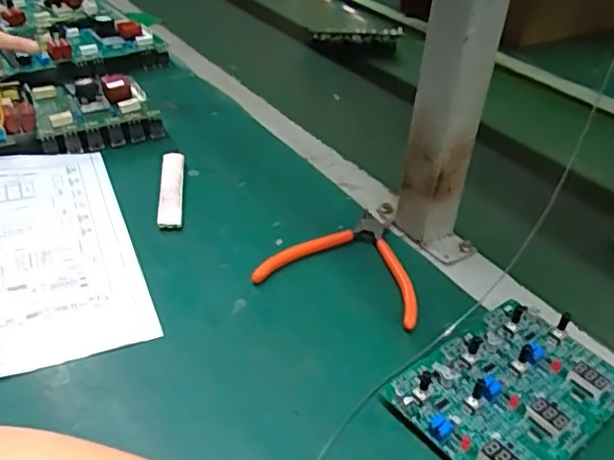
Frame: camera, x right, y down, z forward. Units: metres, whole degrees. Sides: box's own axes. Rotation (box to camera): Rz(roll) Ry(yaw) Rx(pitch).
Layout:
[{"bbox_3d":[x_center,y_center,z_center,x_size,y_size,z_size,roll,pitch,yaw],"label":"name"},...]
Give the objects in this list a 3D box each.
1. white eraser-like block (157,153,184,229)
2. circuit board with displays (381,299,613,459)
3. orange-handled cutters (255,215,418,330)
[{"bbox_3d":[-0.131,-0.039,0.580,0.021,0.017,0.114,-2,35,-8],"label":"white eraser-like block"},{"bbox_3d":[0.138,0.103,0.401,0.147,0.026,0.106,-23,44,-32],"label":"circuit board with displays"},{"bbox_3d":[0.041,0.020,0.517,0.134,0.015,0.130,16,37,16],"label":"orange-handled cutters"}]

